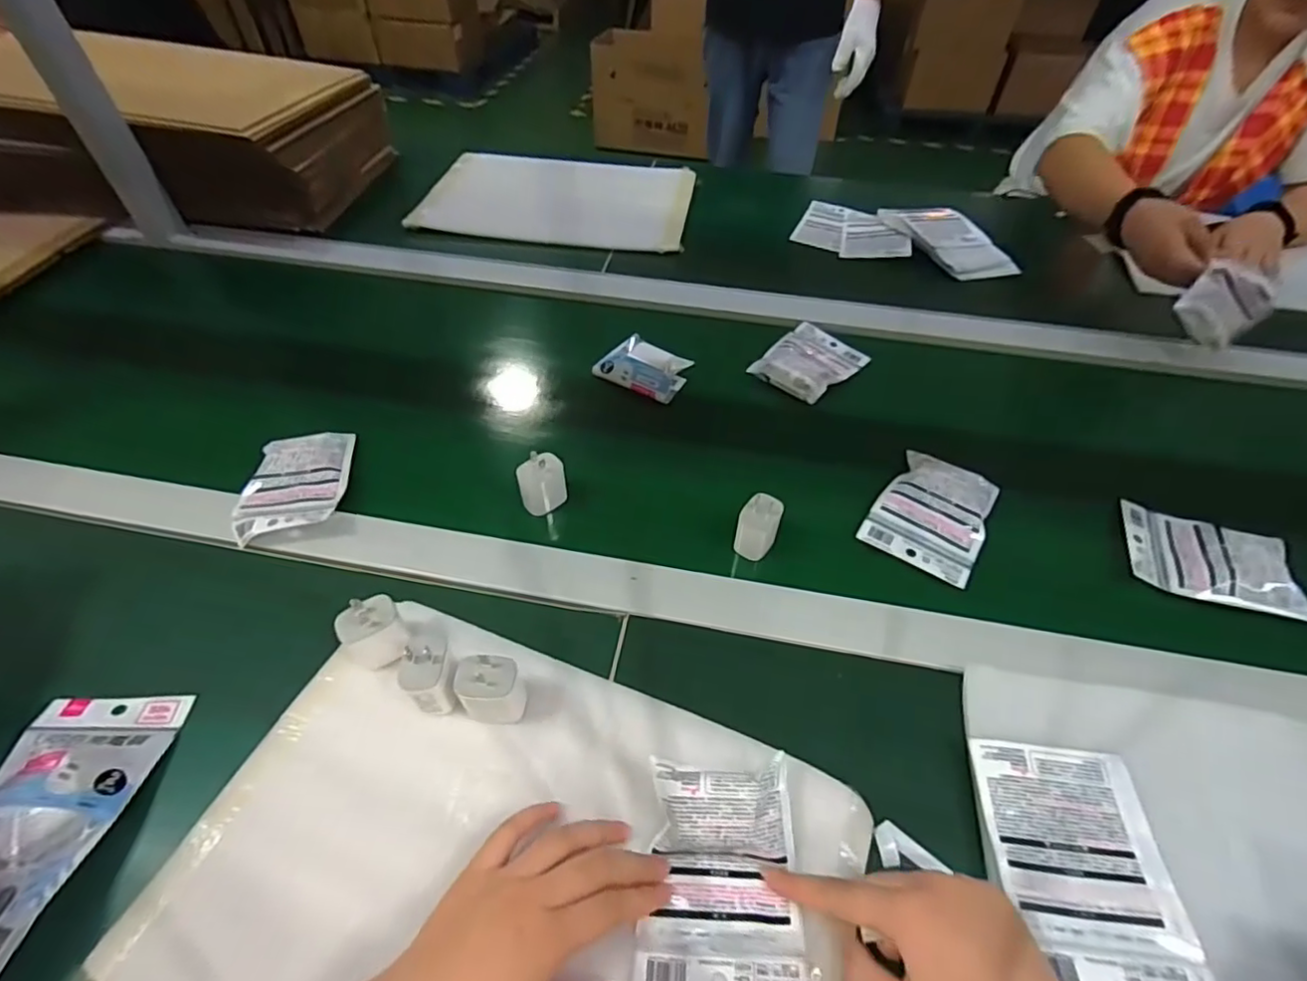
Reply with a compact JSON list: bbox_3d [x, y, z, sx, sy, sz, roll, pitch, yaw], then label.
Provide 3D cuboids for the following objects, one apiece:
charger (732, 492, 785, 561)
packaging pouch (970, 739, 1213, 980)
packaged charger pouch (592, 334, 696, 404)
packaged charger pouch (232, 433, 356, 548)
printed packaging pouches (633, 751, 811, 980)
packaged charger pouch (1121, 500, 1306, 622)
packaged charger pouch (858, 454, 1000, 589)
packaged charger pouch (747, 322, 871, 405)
[{"bbox_3d":[0.094,0.033,0.545,0.034,0.060,0.028,22,53,17],"label":"charger"},{"bbox_3d":[0.270,0.239,0.382,0.107,0.015,0.146,3,50,2],"label":"packaging pouch"},{"bbox_3d":[-0.010,-0.144,0.708,0.096,0.029,0.065,26,54,20],"label":"packaged charger pouch"},{"bbox_3d":[-0.343,-0.006,0.581,0.091,0.032,0.116,-8,50,-8],"label":"packaged charger pouch"},{"bbox_3d":[0.039,0.229,0.359,0.094,0.040,0.118,0,48,-1],"label":"printed packaging pouches"},{"bbox_3d":[0.497,0.057,0.541,0.124,0.025,0.096,18,52,14],"label":"packaged charger pouch"},{"bbox_3d":[0.263,0.019,0.570,0.096,0.026,0.123,27,54,20],"label":"packaged charger pouch"},{"bbox_3d":[0.187,-0.158,0.720,0.096,0.027,0.131,33,57,24],"label":"packaged charger pouch"}]

